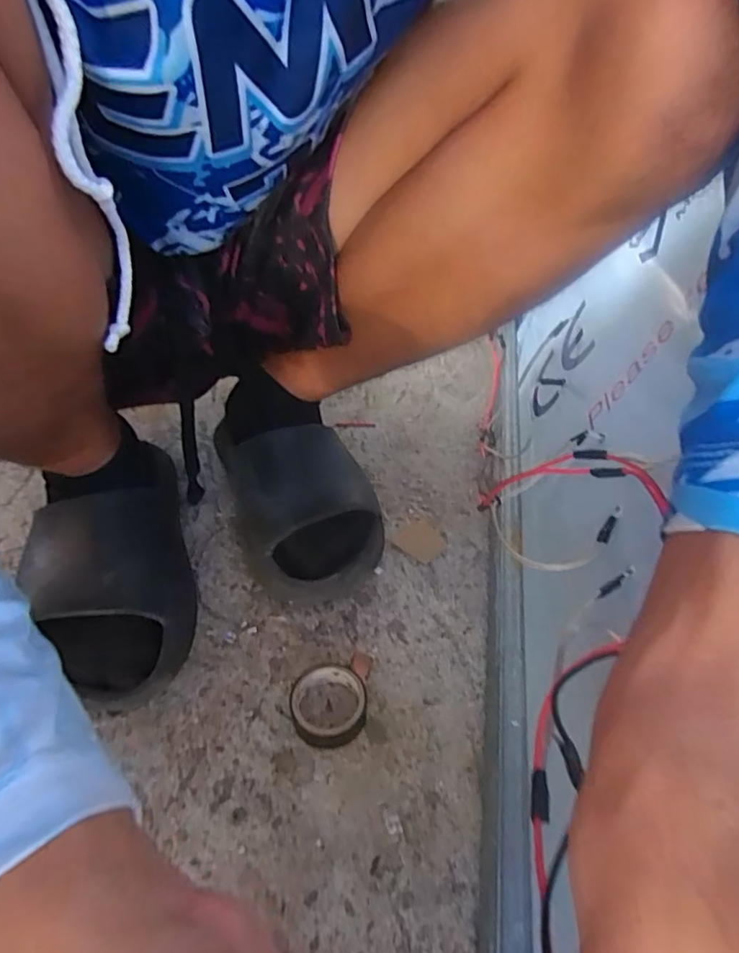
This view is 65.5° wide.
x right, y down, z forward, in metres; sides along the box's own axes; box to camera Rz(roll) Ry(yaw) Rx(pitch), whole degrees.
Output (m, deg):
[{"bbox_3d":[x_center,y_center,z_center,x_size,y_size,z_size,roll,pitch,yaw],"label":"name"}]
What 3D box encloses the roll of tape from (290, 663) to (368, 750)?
[{"bbox_3d":[-0.027,0.153,0.384,0.048,0.020,0.049,1,42,-1],"label":"roll of tape"}]

